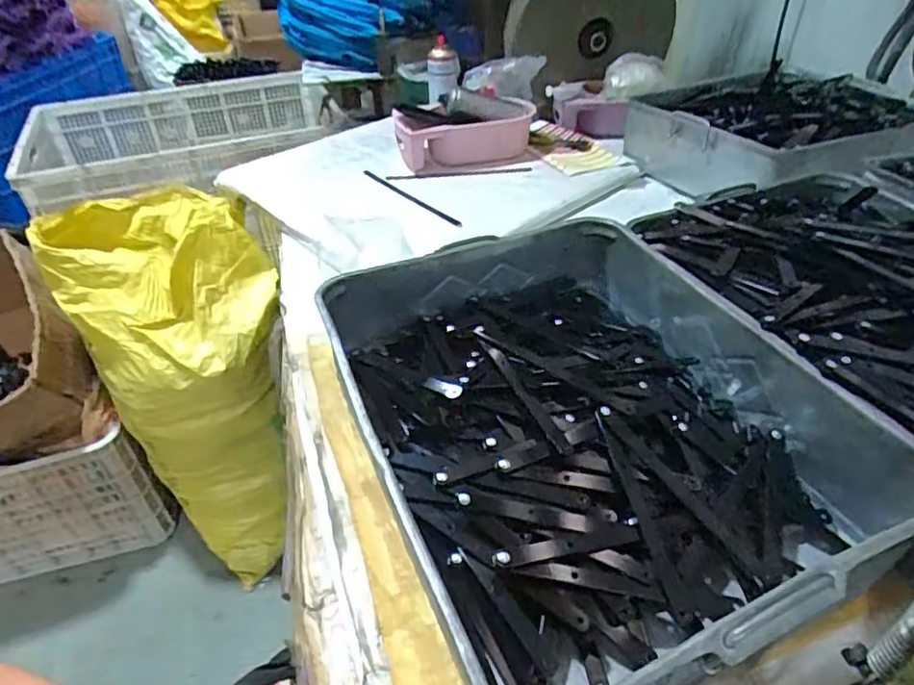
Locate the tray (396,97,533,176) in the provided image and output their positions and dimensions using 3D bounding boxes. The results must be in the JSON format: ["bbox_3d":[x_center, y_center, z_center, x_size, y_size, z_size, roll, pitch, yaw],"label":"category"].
[{"bbox_3d":[0.031,-0.419,1.250,0.287,0.108,0.141,-11,41,-11],"label":"tray"}]

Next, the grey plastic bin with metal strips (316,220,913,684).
[{"bbox_3d":[0.112,0.071,0.599,0.402,0.111,0.501,-15,42,-15],"label":"grey plastic bin with metal strips"}]

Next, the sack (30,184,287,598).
[{"bbox_3d":[-0.563,0.087,1.349,0.357,0.742,0.495,-23,45,-23],"label":"sack"}]

